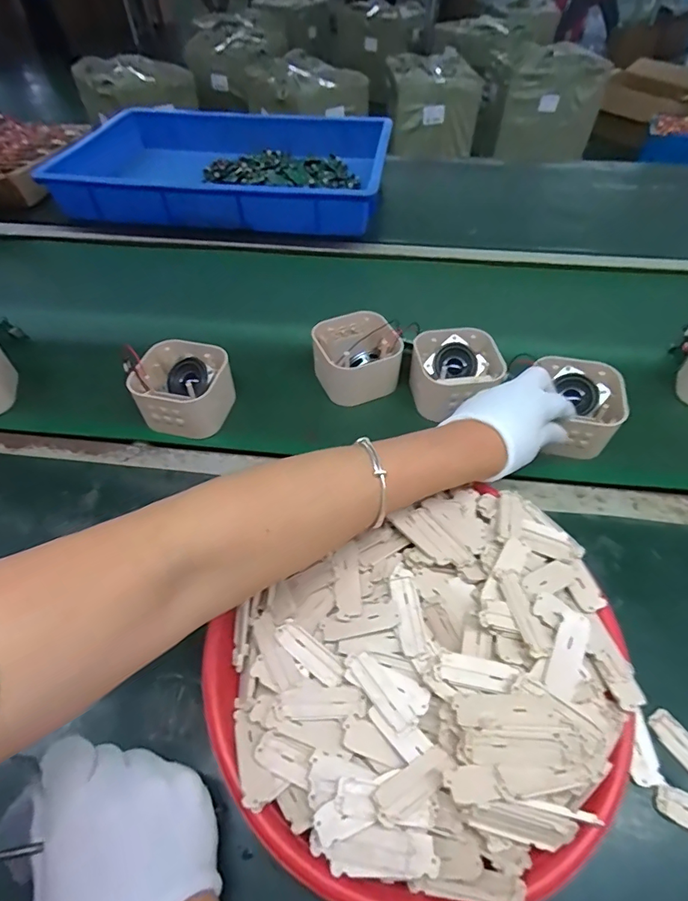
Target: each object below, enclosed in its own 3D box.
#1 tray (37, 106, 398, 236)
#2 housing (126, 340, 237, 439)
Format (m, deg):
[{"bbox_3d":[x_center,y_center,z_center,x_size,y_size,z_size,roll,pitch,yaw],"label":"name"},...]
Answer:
[{"bbox_3d":[-0.204,-0.525,0.841,0.549,0.074,0.382,5,51,5],"label":"tray"},{"bbox_3d":[-0.171,-0.067,0.495,0.101,0.057,0.089,2,53,3],"label":"housing"}]

